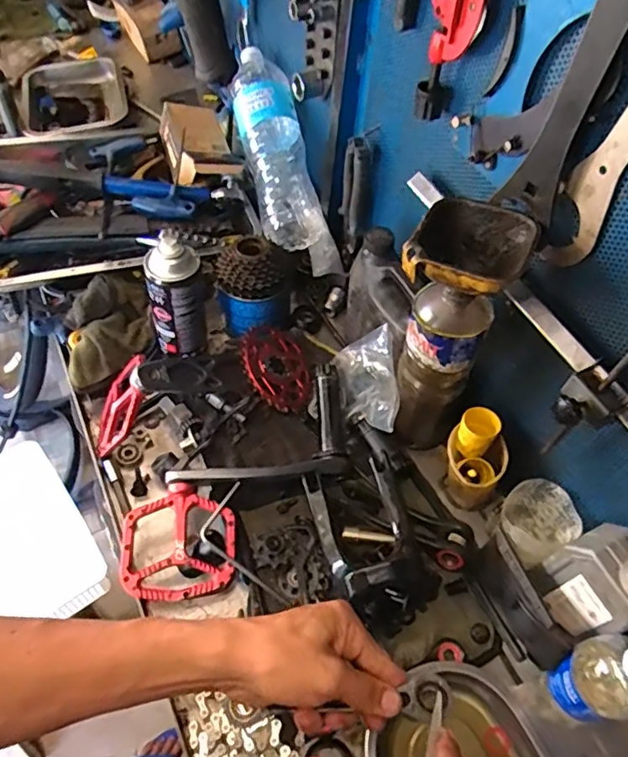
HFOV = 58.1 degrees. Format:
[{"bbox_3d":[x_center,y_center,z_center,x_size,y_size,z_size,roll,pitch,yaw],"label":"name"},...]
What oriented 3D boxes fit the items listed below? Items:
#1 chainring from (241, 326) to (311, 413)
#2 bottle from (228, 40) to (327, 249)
[{"bbox_3d":[-0.048,-0.014,0.725,0.106,0.010,0.116,11,56,-37],"label":"chainring"},{"bbox_3d":[-0.055,-0.339,0.831,0.096,0.083,0.307,-12,85,-13],"label":"bottle"}]

